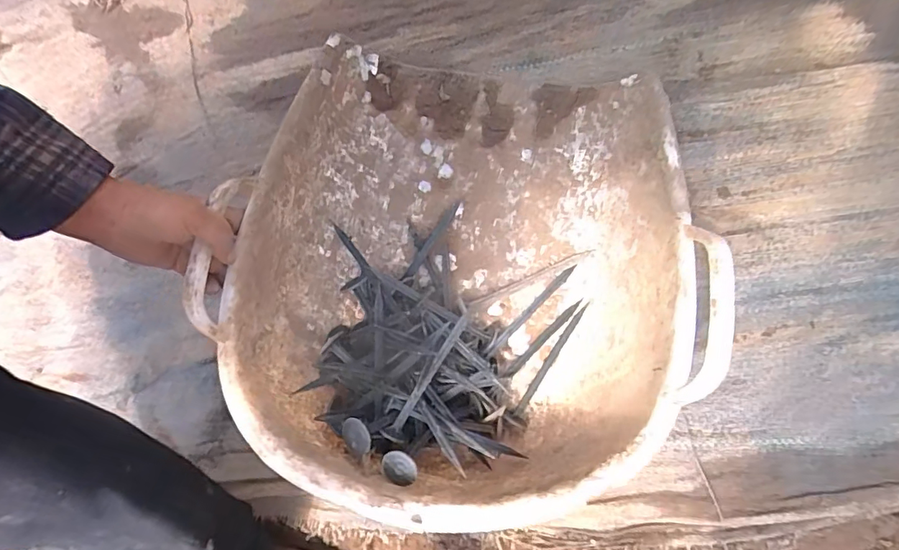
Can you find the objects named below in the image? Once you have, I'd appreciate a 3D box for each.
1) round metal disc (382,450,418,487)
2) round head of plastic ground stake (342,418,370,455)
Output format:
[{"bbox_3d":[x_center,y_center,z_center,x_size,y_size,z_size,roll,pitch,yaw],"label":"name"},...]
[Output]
[{"bbox_3d":[-0.042,0.163,0.400,0.031,0.004,0.029,2,101,11],"label":"round metal disc"},{"bbox_3d":[-0.079,0.138,0.410,0.022,0.008,0.031,-37,86,6],"label":"round head of plastic ground stake"}]

